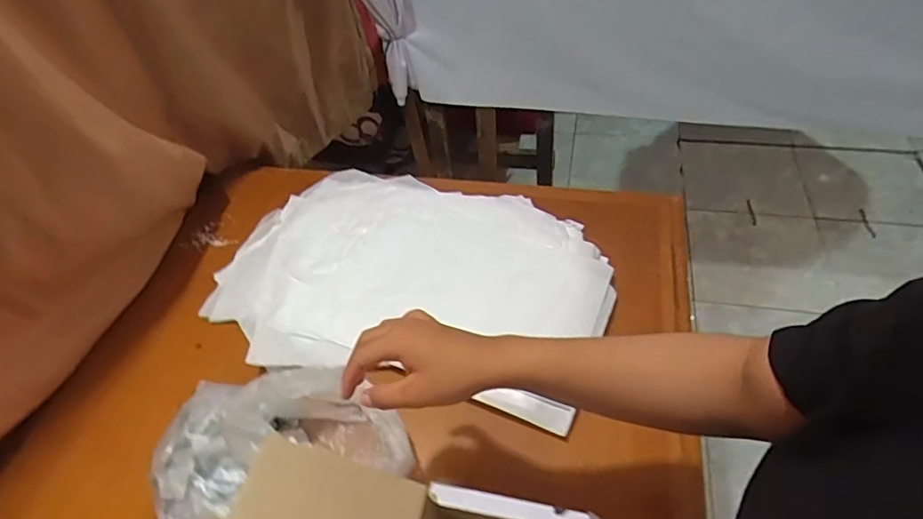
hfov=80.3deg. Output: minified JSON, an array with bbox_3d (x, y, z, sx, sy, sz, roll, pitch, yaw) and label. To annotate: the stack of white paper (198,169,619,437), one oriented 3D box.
[{"bbox_3d":[-0.073,0.012,0.748,0.523,0.031,0.346,11,50,16],"label":"stack of white paper"}]

